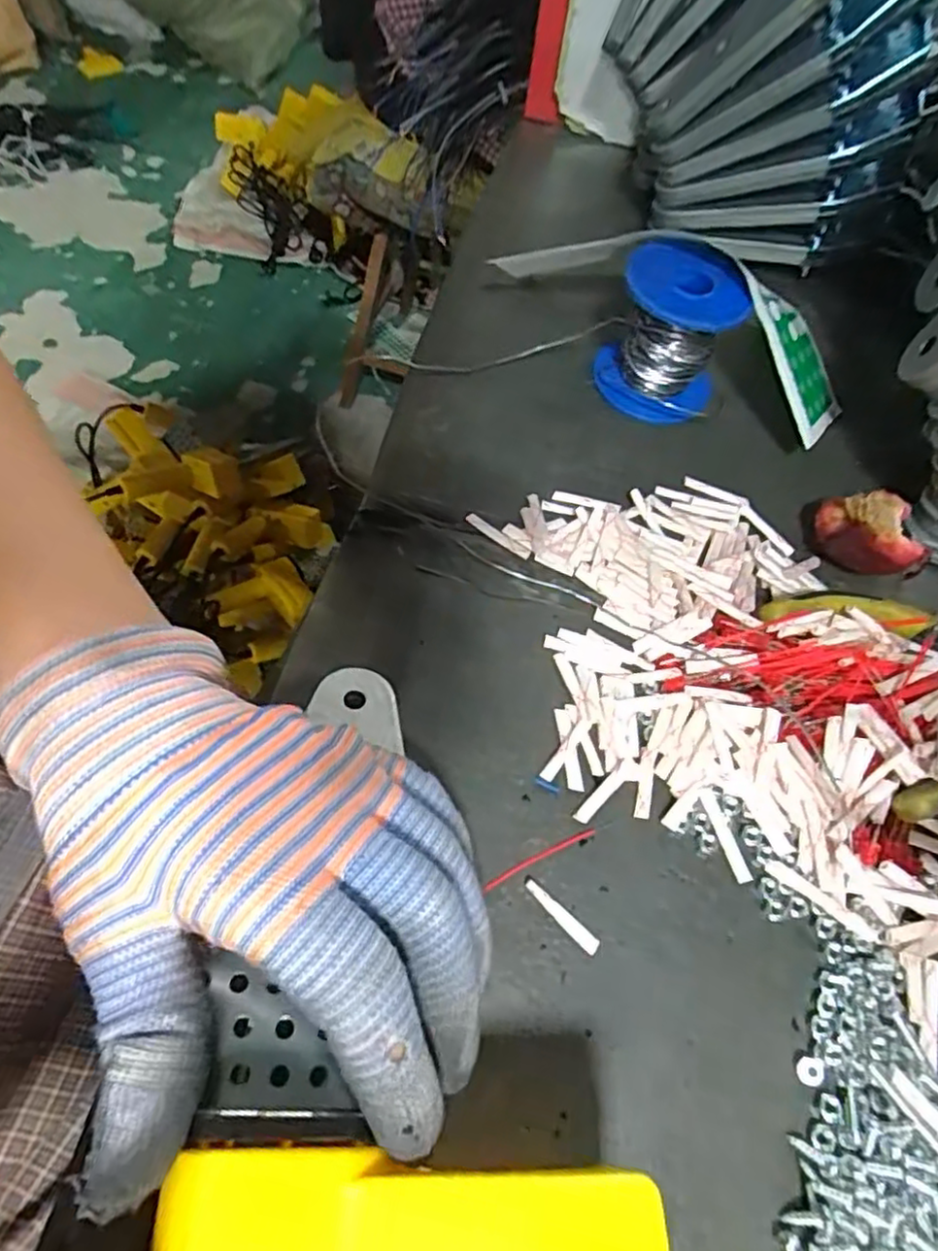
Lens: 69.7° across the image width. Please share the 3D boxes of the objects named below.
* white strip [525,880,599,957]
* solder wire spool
[{"bbox_3d":[0.030,0.097,0.224,0.030,0.004,0.005,40,74,14],"label":"white strip"},{"bbox_3d":[0.102,-0.149,0.341,0.061,0.062,0.058,13,59,1],"label":"solder wire spool"}]

